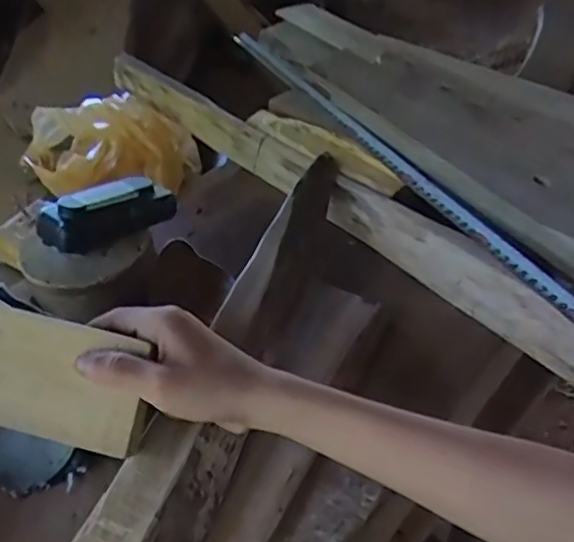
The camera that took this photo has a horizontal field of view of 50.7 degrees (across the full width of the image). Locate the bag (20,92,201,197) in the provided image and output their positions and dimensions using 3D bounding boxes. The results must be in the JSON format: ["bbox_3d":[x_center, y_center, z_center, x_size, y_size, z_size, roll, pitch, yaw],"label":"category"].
[{"bbox_3d":[-0.217,-0.152,0.735,0.198,0.074,0.146,4,42,4],"label":"bag"}]

